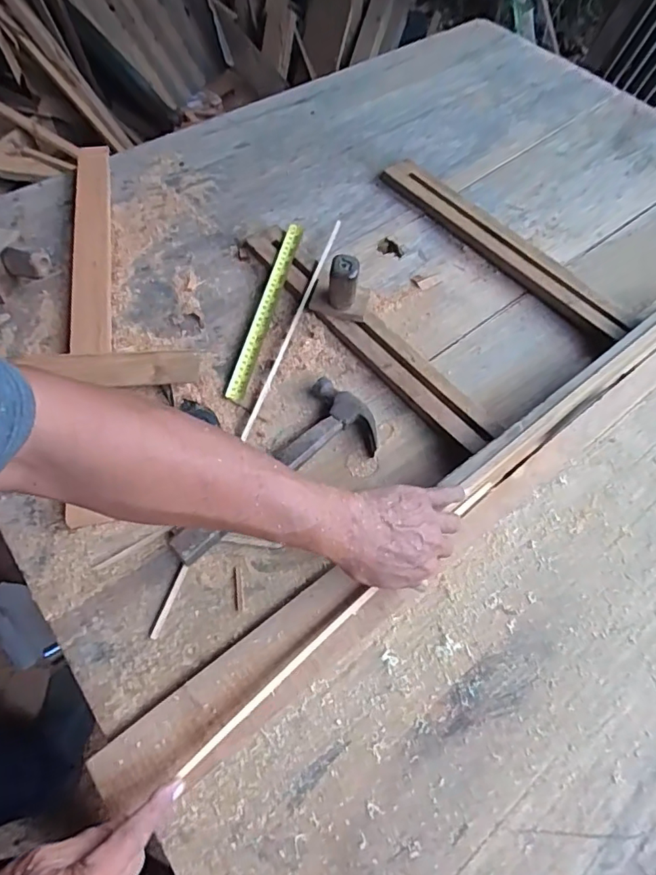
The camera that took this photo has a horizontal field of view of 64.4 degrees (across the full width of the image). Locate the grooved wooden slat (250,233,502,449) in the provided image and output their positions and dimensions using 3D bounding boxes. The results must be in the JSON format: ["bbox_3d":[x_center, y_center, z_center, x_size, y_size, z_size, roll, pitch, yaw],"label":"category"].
[{"bbox_3d":[0.041,-0.136,0.664,0.053,0.029,0.428,-36,68,-21],"label":"grooved wooden slat"}]

